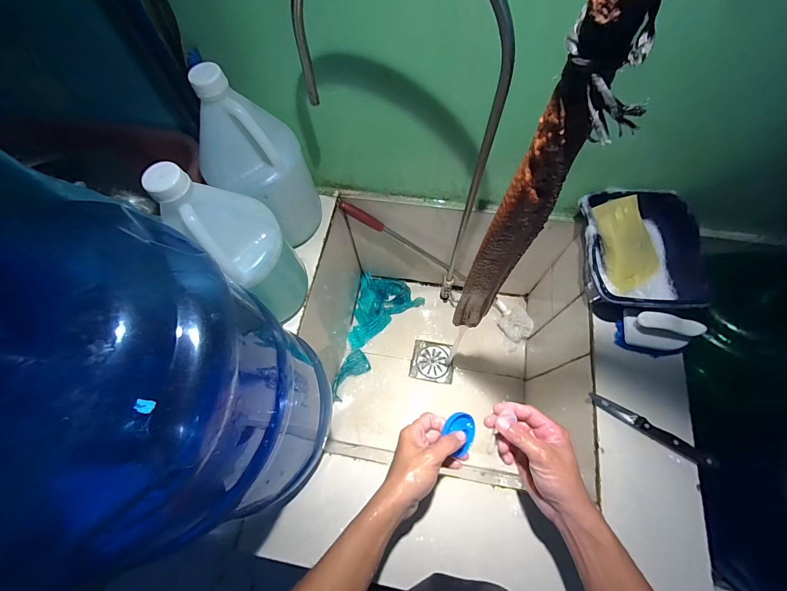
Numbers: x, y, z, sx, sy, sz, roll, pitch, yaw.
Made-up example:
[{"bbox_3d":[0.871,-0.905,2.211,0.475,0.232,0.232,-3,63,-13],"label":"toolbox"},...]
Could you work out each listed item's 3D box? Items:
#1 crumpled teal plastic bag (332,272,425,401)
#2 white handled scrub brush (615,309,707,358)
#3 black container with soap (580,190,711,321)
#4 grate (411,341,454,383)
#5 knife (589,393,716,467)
[{"bbox_3d":[-0.037,0.115,0.927,0.197,0.029,0.358,9,68,6],"label":"crumpled teal plastic bag"},{"bbox_3d":[0.404,0.059,0.514,0.099,0.056,0.053,20,70,11],"label":"white handled scrub brush"},{"bbox_3d":[0.390,-0.070,0.550,0.164,0.084,0.203,0,68,3],"label":"black container with soap"},{"bbox_3d":[0.106,0.178,0.919,0.111,0.016,0.104,9,68,6],"label":"grate"},{"bbox_3d":[0.374,0.195,0.488,0.170,0.007,0.023,30,72,14],"label":"knife"}]

